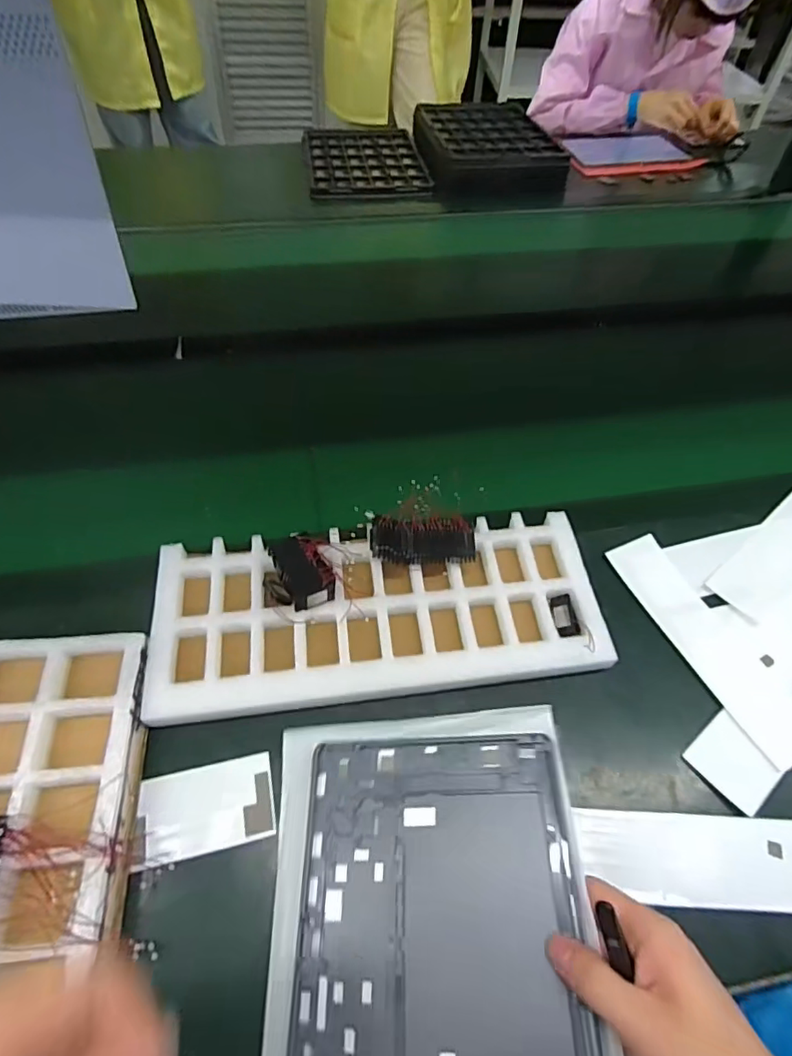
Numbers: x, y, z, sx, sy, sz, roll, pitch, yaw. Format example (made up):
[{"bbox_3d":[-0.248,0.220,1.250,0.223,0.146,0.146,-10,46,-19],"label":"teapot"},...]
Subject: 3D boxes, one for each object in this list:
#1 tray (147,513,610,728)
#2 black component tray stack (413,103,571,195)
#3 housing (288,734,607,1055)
[{"bbox_3d":[-0.013,0.073,0.479,0.368,0.035,0.151,-4,54,-7],"label":"tray"},{"bbox_3d":[0.164,-0.758,1.092,0.243,0.066,0.357,-6,54,-8],"label":"black component tray stack"},{"bbox_3d":[0.025,0.254,0.315,0.166,0.008,0.252,-5,52,7],"label":"housing"}]

